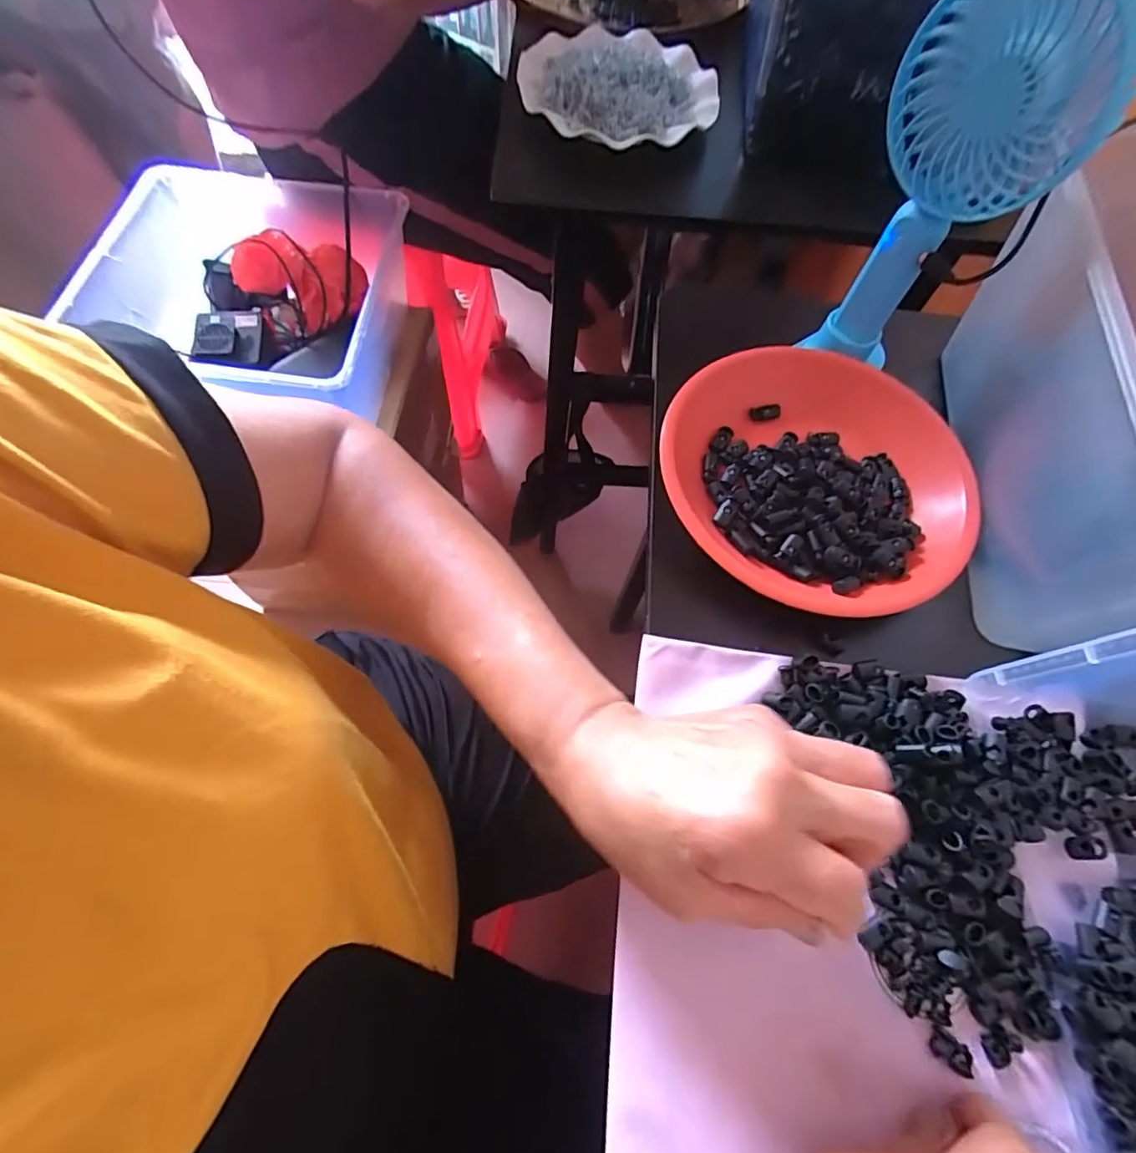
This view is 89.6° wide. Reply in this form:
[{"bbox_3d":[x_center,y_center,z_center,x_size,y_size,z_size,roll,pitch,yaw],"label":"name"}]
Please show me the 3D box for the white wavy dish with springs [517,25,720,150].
[{"bbox_3d":[0.047,-0.470,0.540,0.186,0.029,0.176,1,65,-3],"label":"white wavy dish with springs"}]

